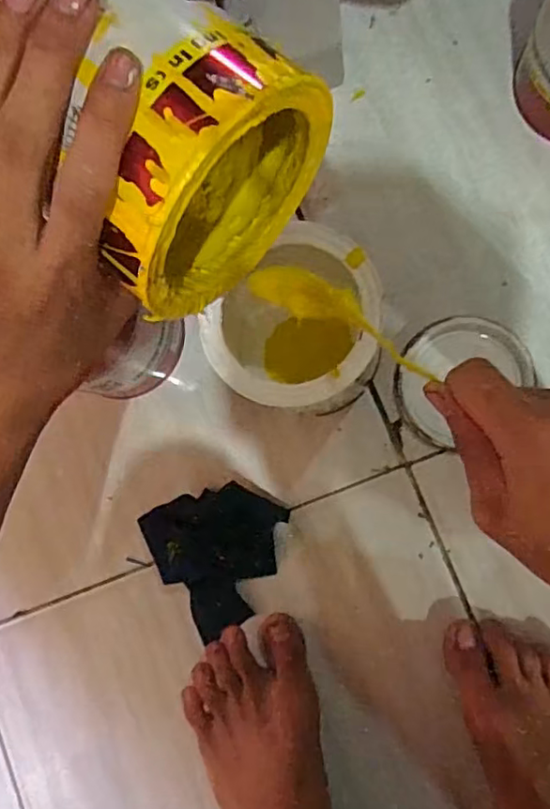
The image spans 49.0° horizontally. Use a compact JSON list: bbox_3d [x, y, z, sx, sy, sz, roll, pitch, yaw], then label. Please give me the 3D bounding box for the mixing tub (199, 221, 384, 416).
[{"bbox_3d":[0.018,-0.048,0.429,0.107,0.137,0.104,-1,86,8],"label":"mixing tub"}]

